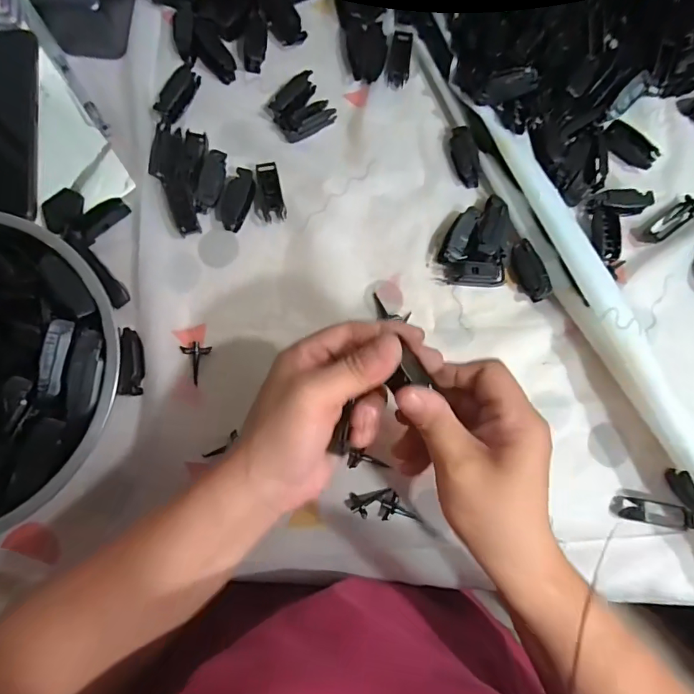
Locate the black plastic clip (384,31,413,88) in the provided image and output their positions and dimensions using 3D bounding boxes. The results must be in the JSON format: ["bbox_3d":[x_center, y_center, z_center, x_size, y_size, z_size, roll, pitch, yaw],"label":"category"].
[{"bbox_3d":[0.046,-0.249,0.389,0.019,0.009,0.045,12,79,-1],"label":"black plastic clip"}]

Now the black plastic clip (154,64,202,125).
[{"bbox_3d":[-0.141,-0.209,0.373,0.022,0.010,0.050,27,79,2],"label":"black plastic clip"}]

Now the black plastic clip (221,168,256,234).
[{"bbox_3d":[-0.088,-0.117,0.356,0.020,0.010,0.048,16,79,0],"label":"black plastic clip"}]

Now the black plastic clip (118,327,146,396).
[{"bbox_3d":[-0.154,0.010,0.321,0.010,0.021,0.047,-3,79,-4],"label":"black plastic clip"}]

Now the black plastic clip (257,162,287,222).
[{"bbox_3d":[-0.063,-0.122,0.358,0.023,0.007,0.044,-12,80,-5],"label":"black plastic clip"}]

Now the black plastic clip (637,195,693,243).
[{"bbox_3d":[0.273,-0.106,0.380,0.060,0.011,0.016,-38,83,-9],"label":"black plastic clip"}]

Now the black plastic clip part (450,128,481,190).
[{"bbox_3d":[0.099,-0.162,0.377,0.018,0.017,0.053,-8,80,-5],"label":"black plastic clip part"}]

